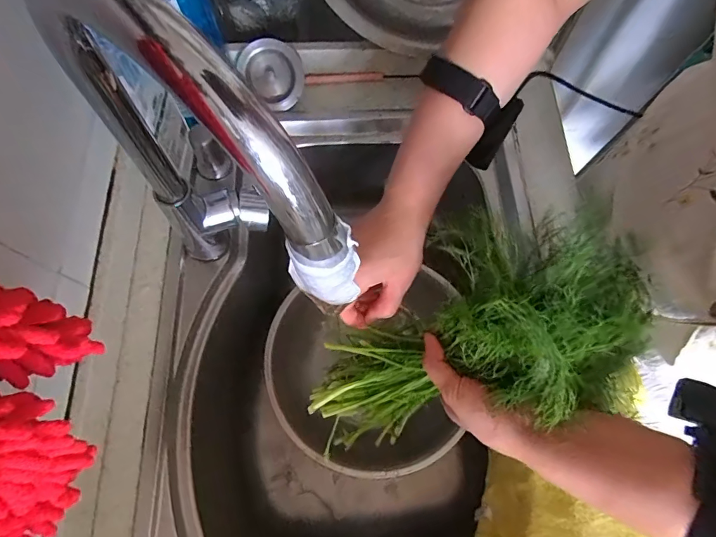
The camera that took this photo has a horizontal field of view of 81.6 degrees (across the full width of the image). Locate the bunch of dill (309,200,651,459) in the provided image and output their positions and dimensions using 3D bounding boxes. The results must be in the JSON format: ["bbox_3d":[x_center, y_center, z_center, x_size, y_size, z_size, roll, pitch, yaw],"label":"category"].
[{"bbox_3d":[0.077,0.063,0.343,0.068,0.285,0.144,0,61,-50],"label":"bunch of dill"}]

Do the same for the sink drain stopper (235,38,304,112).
[{"bbox_3d":[-0.109,-0.252,0.534,0.074,0.012,0.085,-33,112,13],"label":"sink drain stopper"}]

